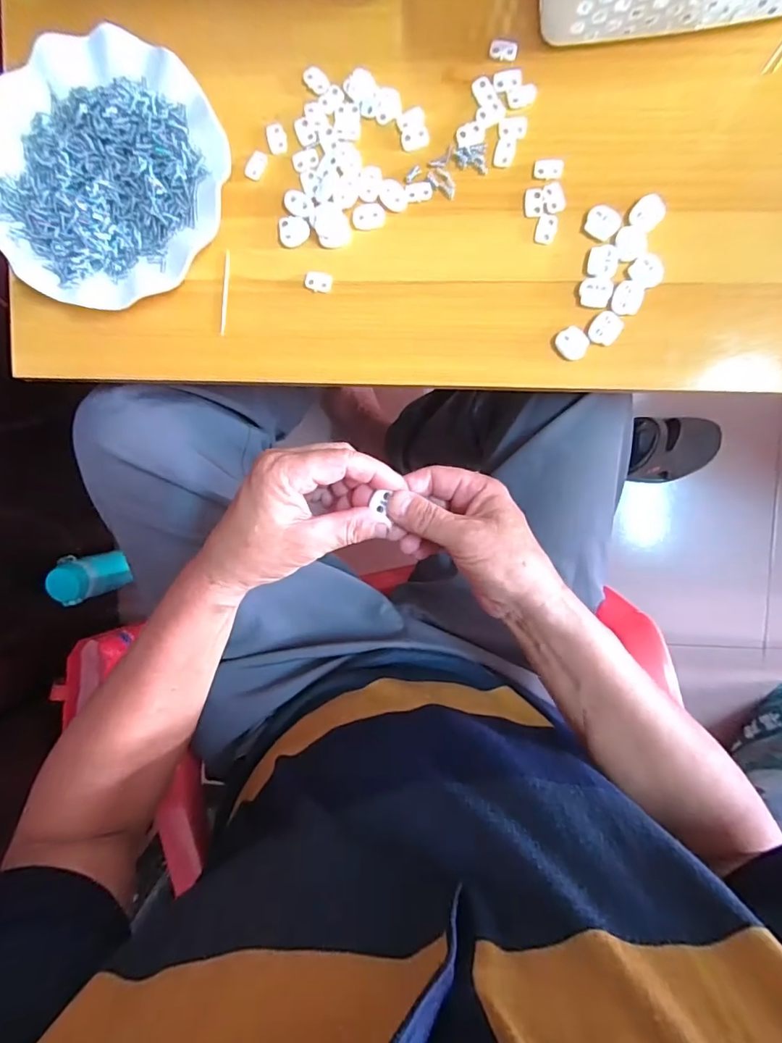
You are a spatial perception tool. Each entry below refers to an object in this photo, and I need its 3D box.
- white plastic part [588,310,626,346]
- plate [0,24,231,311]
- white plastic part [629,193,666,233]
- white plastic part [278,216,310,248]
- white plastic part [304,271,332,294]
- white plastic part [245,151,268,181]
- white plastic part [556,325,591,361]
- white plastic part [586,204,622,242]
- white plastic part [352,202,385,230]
[{"bbox_3d":[0.153,-0.137,0.340,0.021,0.004,0.023,38,96,1],"label":"white plastic part"},{"bbox_3d":[-0.212,-0.253,0.354,0.179,0.023,0.175,0,94,4],"label":"plate"},{"bbox_3d":[0.181,-0.217,0.333,0.020,0.006,0.023,34,96,1],"label":"white plastic part"},{"bbox_3d":[-0.073,-0.217,0.355,0.023,0.004,0.021,5,95,4],"label":"white plastic part"},{"bbox_3d":[-0.055,-0.181,0.359,0.020,0.004,0.014,8,95,4],"label":"white plastic part"},{"bbox_3d":[-0.101,-0.266,0.355,0.013,0.004,0.021,31,96,1],"label":"white plastic part"},{"bbox_3d":[0.132,-0.129,0.346,0.021,0.007,0.023,0,94,4],"label":"white plastic part"},{"bbox_3d":[0.150,-0.211,0.335,0.023,0.004,0.020,32,96,1],"label":"white plastic part"},{"bbox_3d":[-0.017,-0.225,0.350,0.024,0.004,0.016,-8,94,5],"label":"white plastic part"}]

